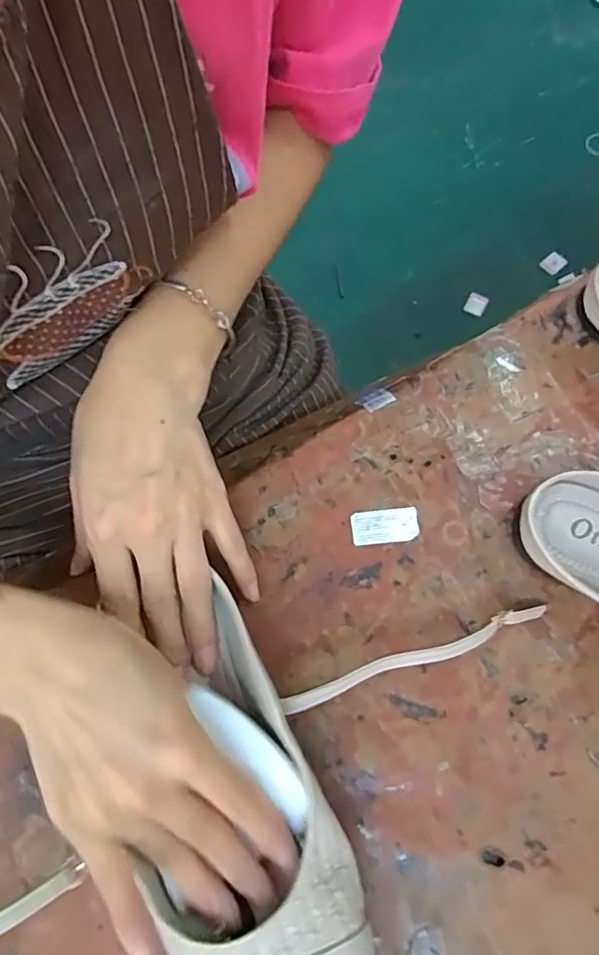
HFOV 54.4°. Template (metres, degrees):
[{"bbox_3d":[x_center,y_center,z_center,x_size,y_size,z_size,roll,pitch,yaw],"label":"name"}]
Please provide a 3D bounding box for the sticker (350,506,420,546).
[{"bbox_3d":[0.052,0.029,0.352,0.040,0.004,0.020,-7,71,-1],"label":"sticker"}]

